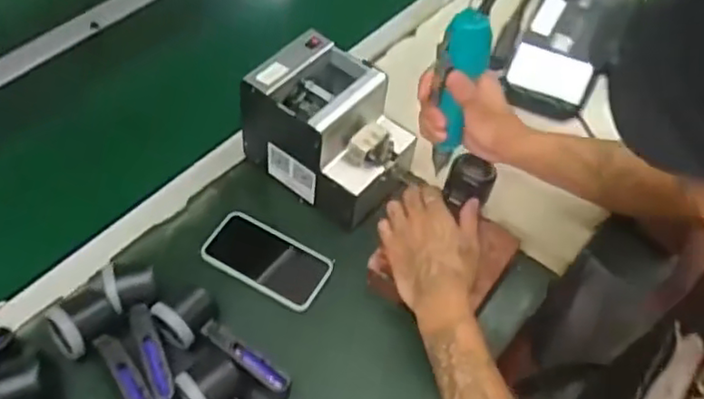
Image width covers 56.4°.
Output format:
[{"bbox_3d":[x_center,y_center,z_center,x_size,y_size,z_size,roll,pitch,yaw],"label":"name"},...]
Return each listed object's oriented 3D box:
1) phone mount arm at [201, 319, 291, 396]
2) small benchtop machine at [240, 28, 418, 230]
[{"bbox_3d":[-0.110,0.162,0.677,0.110,0.023,0.022,38,59,5],"label":"phone mount arm"},{"bbox_3d":[-0.023,-0.087,0.807,0.175,0.144,0.138,34,59,19],"label":"small benchtop machine"}]

